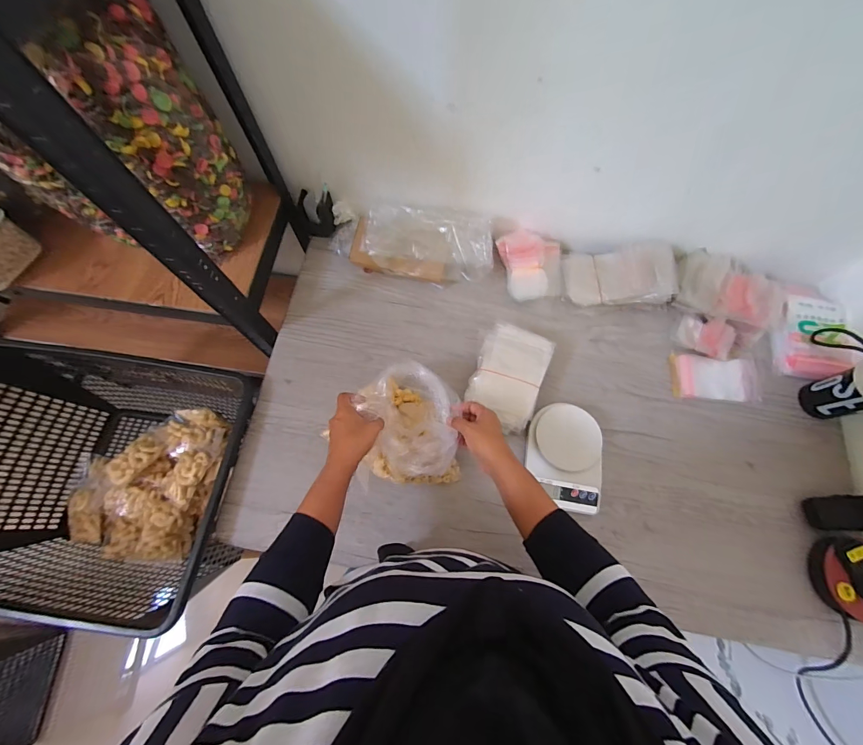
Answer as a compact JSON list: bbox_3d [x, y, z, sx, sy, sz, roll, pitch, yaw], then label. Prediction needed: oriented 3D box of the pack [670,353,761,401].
[{"bbox_3d":[0.540,0.010,0.706,0.158,0.012,0.084,7,72,2],"label":"pack"}]

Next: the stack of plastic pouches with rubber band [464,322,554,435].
[{"bbox_3d":[0.142,0.006,0.694,0.122,0.040,0.180,20,73,6],"label":"stack of plastic pouches with rubber band"}]

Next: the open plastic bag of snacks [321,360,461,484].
[{"bbox_3d":[-0.029,0.093,0.637,0.157,0.100,0.186,-3,72,-1],"label":"open plastic bag of snacks"}]

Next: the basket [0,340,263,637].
[{"bbox_3d":[-0.646,0.206,0.790,0.516,0.320,0.451,5,72,1],"label":"basket"}]

